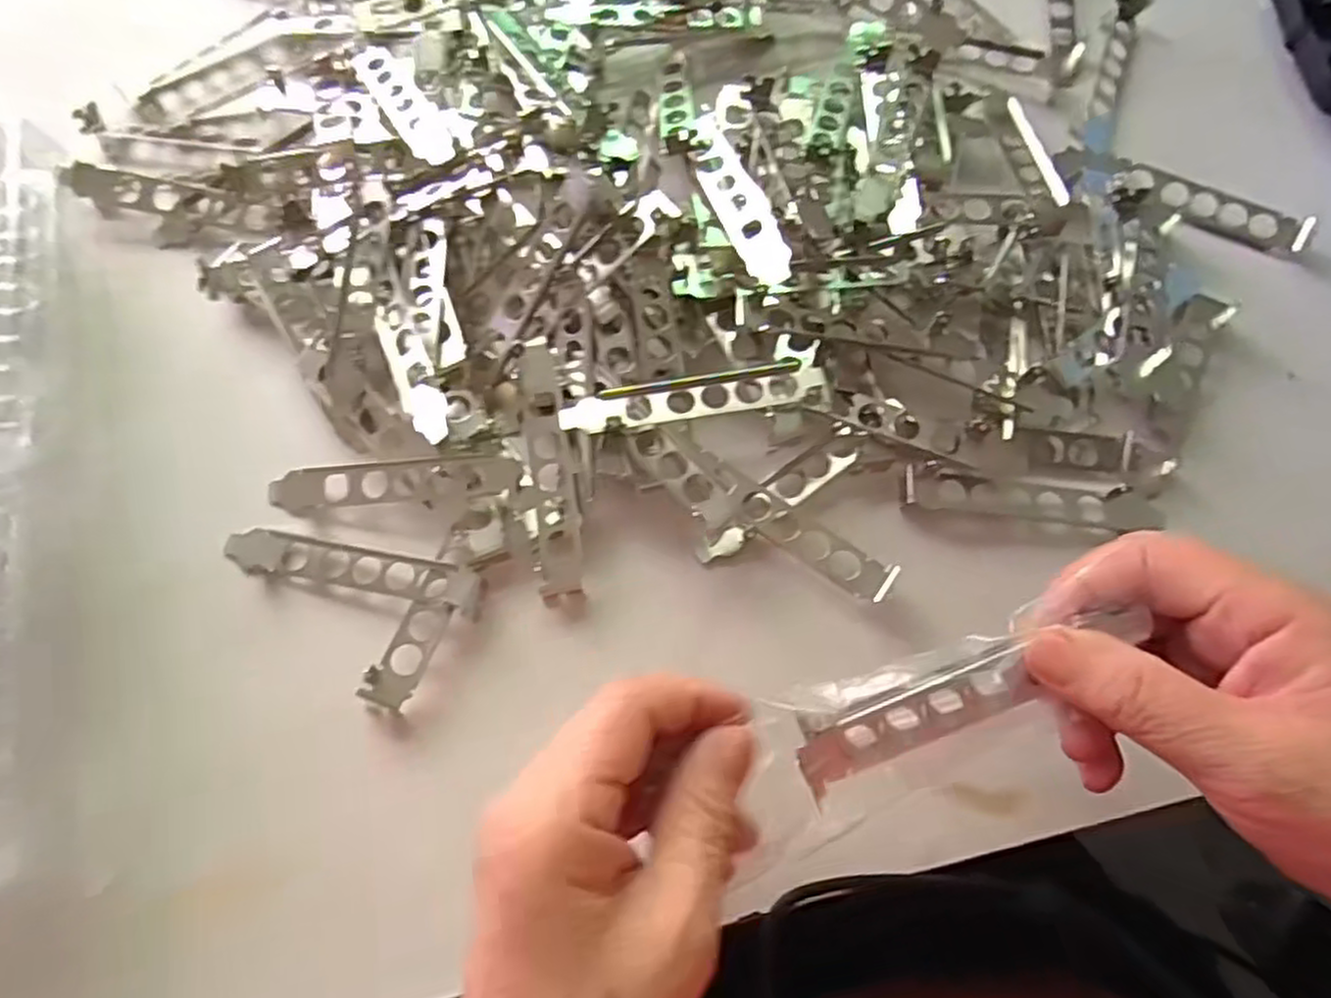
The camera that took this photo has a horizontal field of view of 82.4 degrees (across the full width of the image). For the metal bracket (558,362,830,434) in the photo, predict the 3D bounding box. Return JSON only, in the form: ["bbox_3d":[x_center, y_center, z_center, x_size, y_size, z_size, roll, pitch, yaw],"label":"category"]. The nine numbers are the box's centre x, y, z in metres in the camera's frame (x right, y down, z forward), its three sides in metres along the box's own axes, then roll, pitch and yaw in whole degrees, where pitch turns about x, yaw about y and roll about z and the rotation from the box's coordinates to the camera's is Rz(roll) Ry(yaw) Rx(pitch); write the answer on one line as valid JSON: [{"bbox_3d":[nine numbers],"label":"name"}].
[{"bbox_3d":[0.013,-0.046,0.341,0.118,0.011,0.025,-10,67,-1],"label":"metal bracket"}]

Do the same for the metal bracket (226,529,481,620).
[{"bbox_3d":[-0.138,0.030,0.334,0.117,0.013,0.019,11,71,3],"label":"metal bracket"}]

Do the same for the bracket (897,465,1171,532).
[{"bbox_3d":[0.167,0.001,0.346,0.116,0.011,0.020,5,71,1],"label":"bracket"}]

